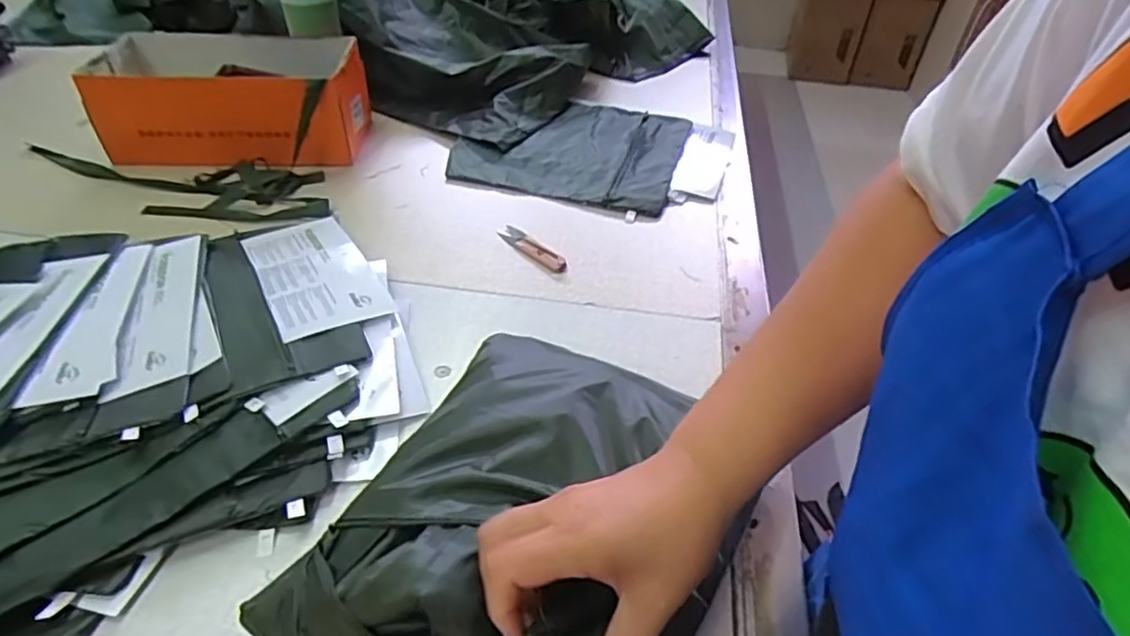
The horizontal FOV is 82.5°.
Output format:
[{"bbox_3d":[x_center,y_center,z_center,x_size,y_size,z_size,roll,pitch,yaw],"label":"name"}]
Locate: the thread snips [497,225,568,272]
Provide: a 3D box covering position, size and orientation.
[{"bbox_3d":[-0.036,-0.078,0.707,0.024,0.007,0.101,-30,52,-33],"label":"thread snips"}]

